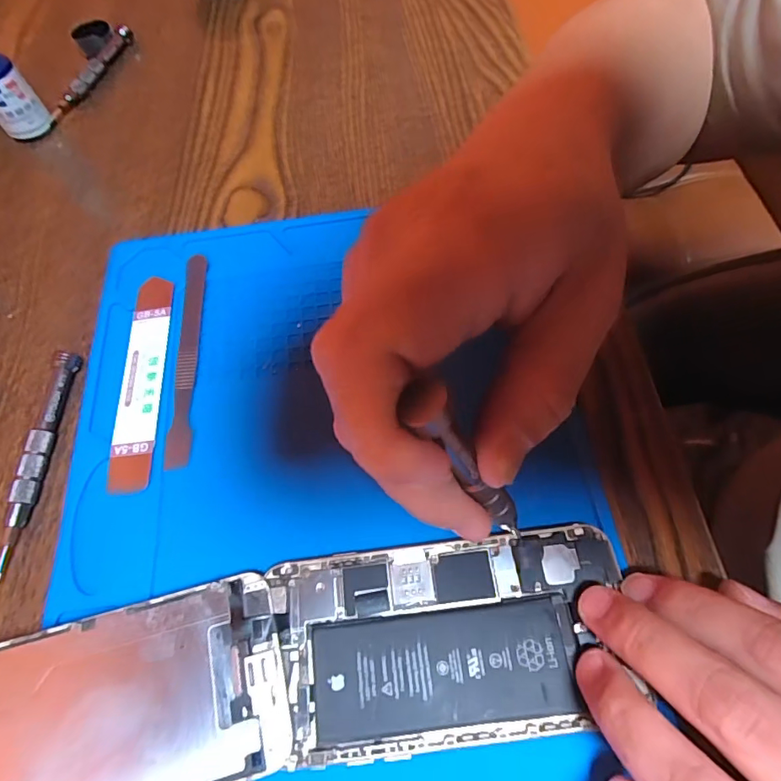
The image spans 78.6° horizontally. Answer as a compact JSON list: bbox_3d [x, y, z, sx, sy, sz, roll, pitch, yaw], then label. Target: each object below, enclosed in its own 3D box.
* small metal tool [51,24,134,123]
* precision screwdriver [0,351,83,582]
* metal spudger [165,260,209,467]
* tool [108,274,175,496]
[{"bbox_3d":[-0.218,-0.233,0.348,0.013,0.012,0.097,12,66,10],"label":"small metal tool"},{"bbox_3d":[-0.162,0.030,0.218,0.012,0.011,0.104,1,64,4],"label":"precision screwdriver"},{"bbox_3d":[-0.101,-0.020,0.239,0.011,0.004,0.120,-7,64,1],"label":"metal spudger"},{"bbox_3d":[-0.122,-0.008,0.234,0.021,0.004,0.115,-6,64,1],"label":"tool"}]

